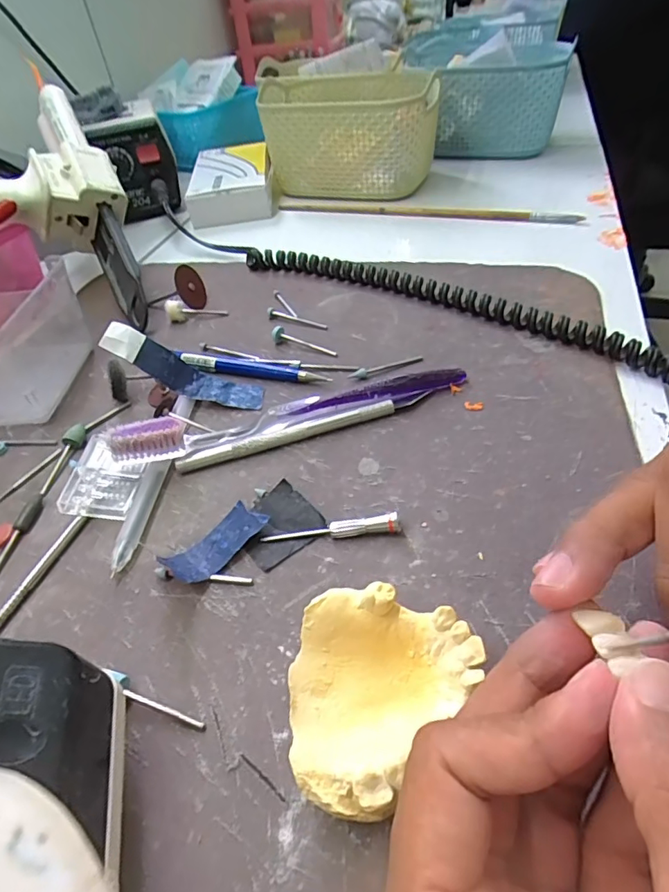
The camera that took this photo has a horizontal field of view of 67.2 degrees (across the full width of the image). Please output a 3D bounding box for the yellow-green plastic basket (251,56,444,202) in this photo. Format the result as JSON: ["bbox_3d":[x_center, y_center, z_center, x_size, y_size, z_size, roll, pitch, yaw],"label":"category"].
[{"bbox_3d":[0.013,-0.311,0.509,0.175,0.084,0.131,10,48,17],"label":"yellow-green plastic basket"}]

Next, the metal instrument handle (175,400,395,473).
[{"bbox_3d":[-0.024,-0.006,0.259,0.113,0.008,0.004,-16,4,-9],"label":"metal instrument handle"}]

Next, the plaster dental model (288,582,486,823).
[{"bbox_3d":[0.011,0.079,0.160,0.055,0.023,0.062,17,50,23],"label":"plaster dental model"}]

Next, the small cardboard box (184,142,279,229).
[{"bbox_3d":[-0.107,-0.279,0.526,0.083,0.032,0.142,-9,45,-2],"label":"small cardboard box"}]

